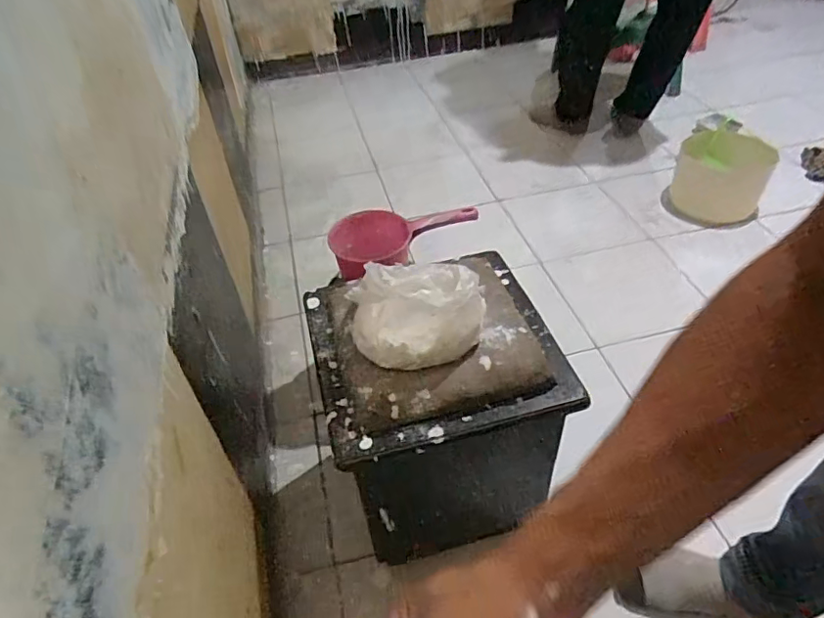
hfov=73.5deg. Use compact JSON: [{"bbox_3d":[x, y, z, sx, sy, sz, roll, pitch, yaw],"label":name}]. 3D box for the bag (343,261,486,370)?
[{"bbox_3d":[0.002,-0.016,0.640,0.147,0.079,0.147,-9,44,-5],"label":"bag"}]

